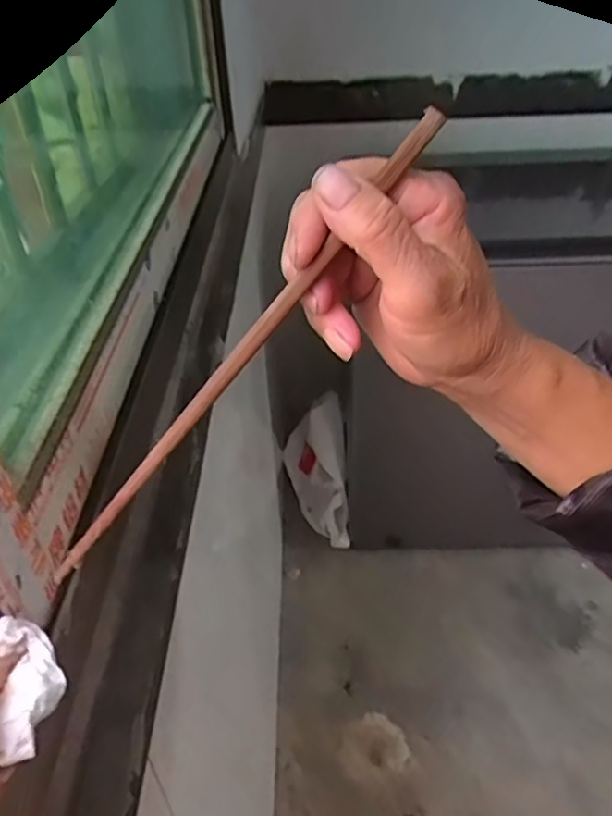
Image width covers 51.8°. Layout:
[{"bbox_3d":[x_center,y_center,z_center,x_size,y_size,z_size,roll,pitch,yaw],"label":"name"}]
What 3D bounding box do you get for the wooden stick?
[{"bbox_3d":[-0.025,-0.020,0.245,0.007,0.228,0.008,34,9,-45],"label":"wooden stick"}]

